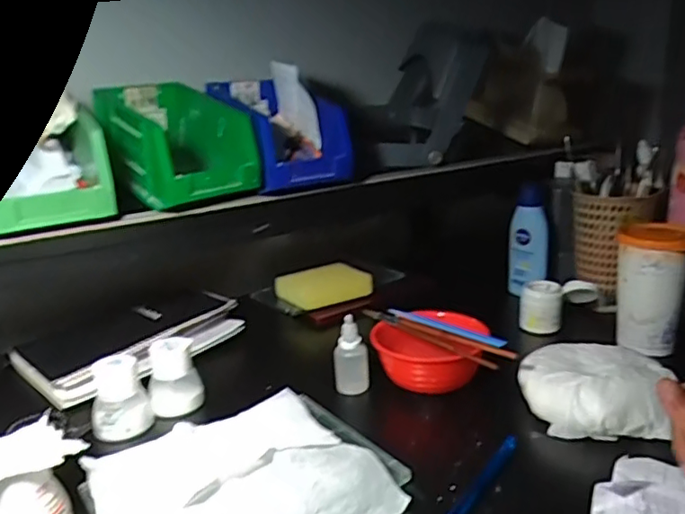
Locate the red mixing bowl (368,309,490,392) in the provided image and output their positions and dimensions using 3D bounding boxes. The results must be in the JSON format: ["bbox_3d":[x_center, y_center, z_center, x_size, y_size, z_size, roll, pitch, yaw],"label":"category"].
[{"bbox_3d":[0.083,0.090,0.574,0.104,0.046,0.093,4,19,20],"label":"red mixing bowl"}]

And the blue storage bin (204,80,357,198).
[{"bbox_3d":[-0.076,-0.136,0.644,0.164,0.105,0.104,14,24,42],"label":"blue storage bin"}]

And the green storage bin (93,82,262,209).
[{"bbox_3d":[-0.173,-0.120,0.606,0.098,0.103,0.166,-17,23,-39],"label":"green storage bin"}]

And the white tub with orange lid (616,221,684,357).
[{"bbox_3d":[0.314,0.032,0.600,0.068,0.118,0.060,10,21,35],"label":"white tub with orange lid"}]

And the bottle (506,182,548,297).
[{"bbox_3d":[0.243,-0.020,0.773,0.045,0.140,0.046,1,18,11],"label":"bottle"}]

